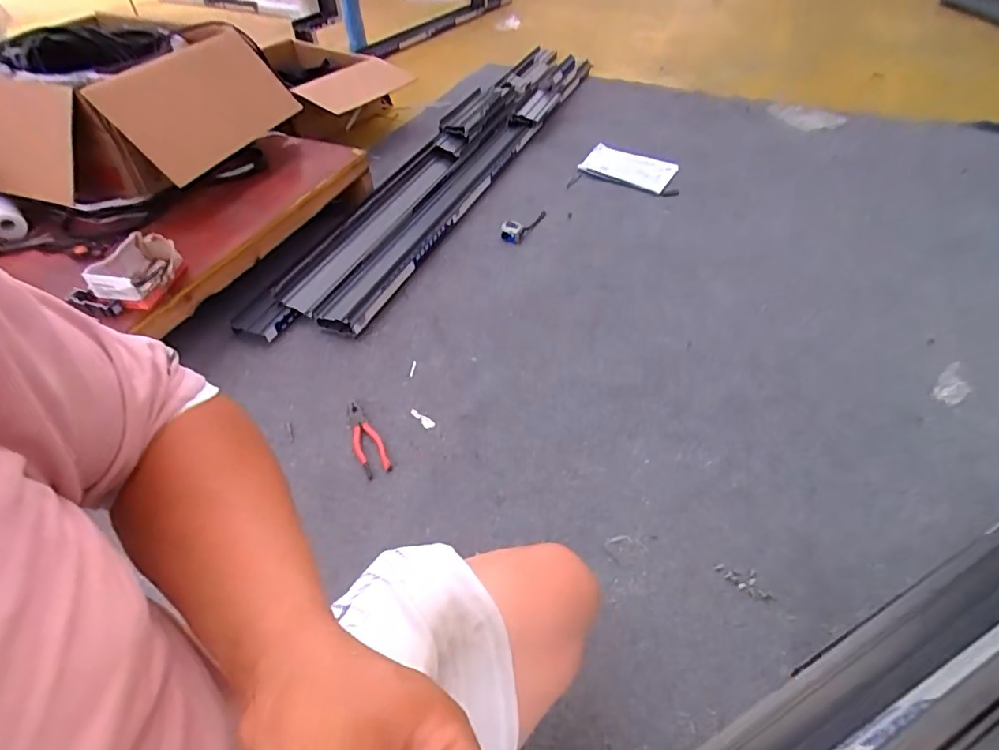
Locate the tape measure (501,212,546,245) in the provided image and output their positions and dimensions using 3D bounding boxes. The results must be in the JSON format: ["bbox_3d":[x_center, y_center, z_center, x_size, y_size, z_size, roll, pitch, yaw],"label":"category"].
[{"bbox_3d":[0.068,-0.448,1.534,0.070,0.032,0.185,22,51,21],"label":"tape measure"}]

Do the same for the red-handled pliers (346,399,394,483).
[{"bbox_3d":[-0.271,0.124,1.052,0.053,0.016,0.197,-21,50,-17],"label":"red-handled pliers"}]

